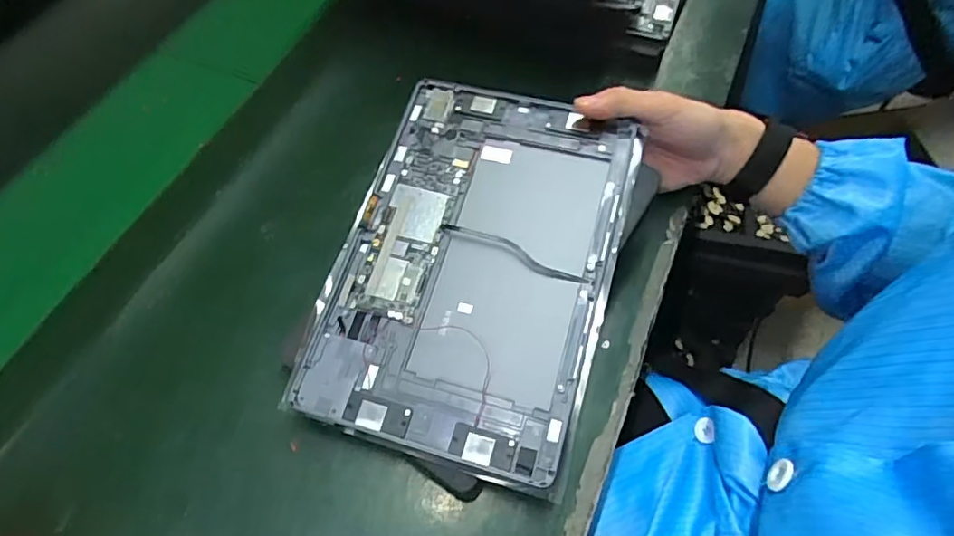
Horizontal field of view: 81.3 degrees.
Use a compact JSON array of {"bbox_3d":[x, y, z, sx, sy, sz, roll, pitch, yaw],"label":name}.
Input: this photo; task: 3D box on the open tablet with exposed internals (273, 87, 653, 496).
[{"bbox_3d":[-0.002,-0.008,0.371,0.174,0.009,0.255,15,70,11],"label":"open tablet with exposed internals"}]

